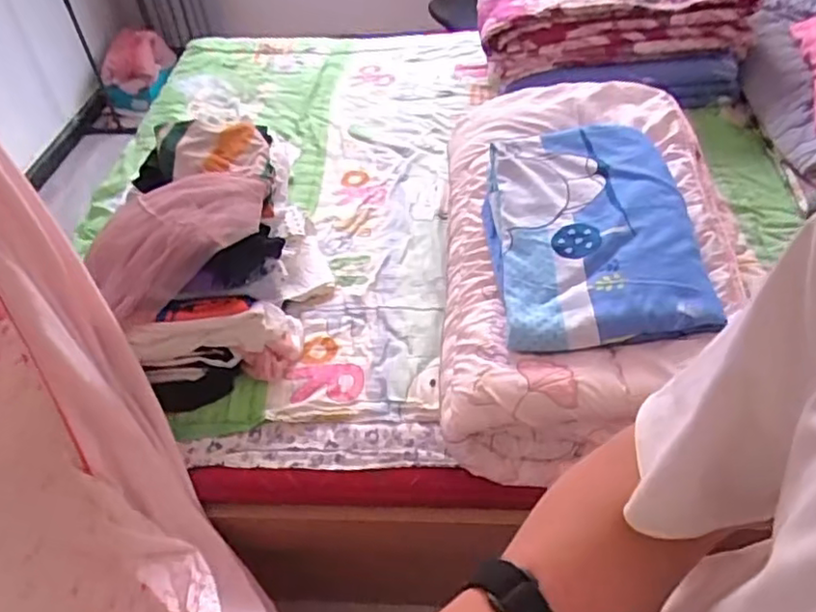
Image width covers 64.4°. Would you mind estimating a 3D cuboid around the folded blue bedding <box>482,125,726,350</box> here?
[{"bbox_3d":[0.300,-0.127,1.097,0.302,0.113,0.487,-4,44,2],"label":"folded blue bedding"}]

